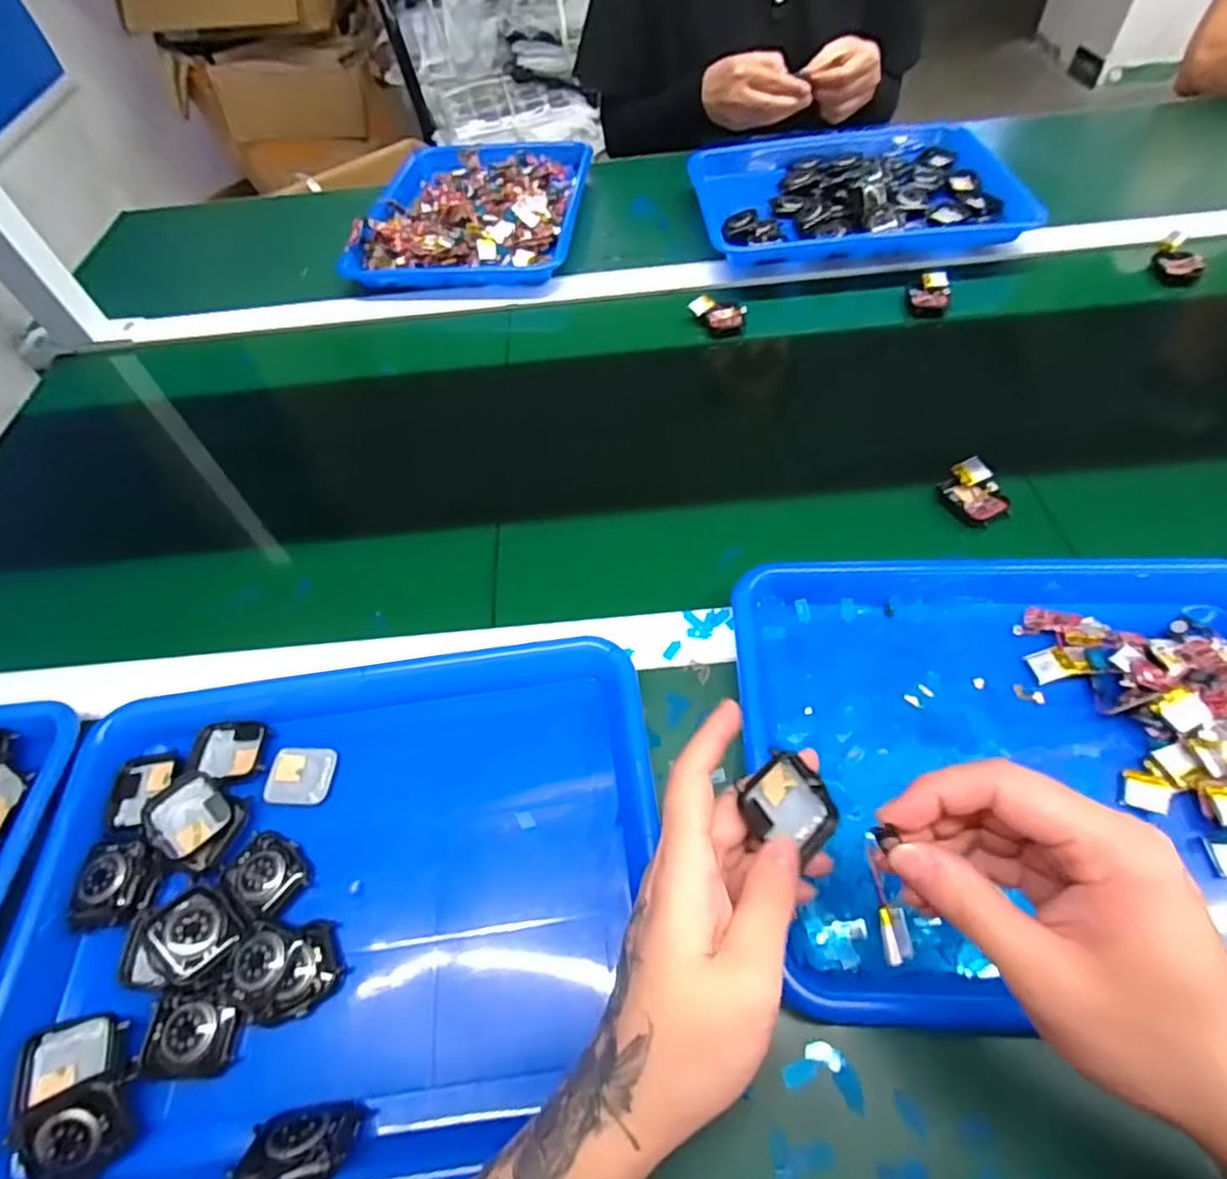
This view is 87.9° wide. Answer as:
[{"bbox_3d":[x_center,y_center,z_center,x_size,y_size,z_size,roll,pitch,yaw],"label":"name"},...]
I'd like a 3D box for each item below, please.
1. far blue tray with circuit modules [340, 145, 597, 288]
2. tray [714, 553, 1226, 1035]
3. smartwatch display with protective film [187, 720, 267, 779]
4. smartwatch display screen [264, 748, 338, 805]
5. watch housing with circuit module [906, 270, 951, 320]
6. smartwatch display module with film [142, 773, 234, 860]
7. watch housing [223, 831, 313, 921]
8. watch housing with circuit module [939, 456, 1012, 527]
[{"bbox_3d":[-0.162,-0.464,0.769,0.243,0.041,0.305,4,58,6],"label":"far blue tray with circuit modules"},{"bbox_3d":[0.241,0.088,0.366,0.330,0.041,0.274,0,58,3],"label":"tray"},{"bbox_3d":[-0.240,0.099,0.396,0.042,0.009,0.037,-2,57,2],"label":"smartwatch display with protective film"},{"bbox_3d":[-0.190,0.114,0.389,0.038,0.005,0.034,-1,57,3],"label":"smartwatch display screen"},{"bbox_3d":[0.313,-0.294,0.634,0.036,0.023,0.048,9,58,9],"label":"watch housing with circuit module"},{"bbox_3d":[-0.246,0.129,0.369,0.043,0.010,0.040,41,56,7],"label":"smartwatch display module with film"},{"bbox_3d":[-0.192,0.157,0.354,0.043,0.009,0.036,36,66,23],"label":"watch housing"},{"bbox_3d":[0.273,-0.074,0.482,0.041,0.015,0.052,-19,58,-9],"label":"watch housing with circuit module"}]

